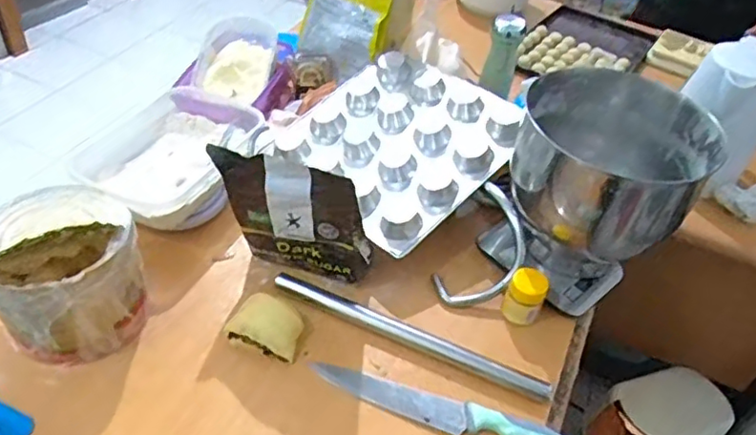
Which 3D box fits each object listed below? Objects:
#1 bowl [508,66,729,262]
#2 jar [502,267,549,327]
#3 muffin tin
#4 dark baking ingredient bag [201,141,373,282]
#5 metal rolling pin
[{"bbox_3d":[0.278,-0.053,0.773,0.216,0.202,0.177,26,46,19],"label":"bowl"},{"bbox_3d":[0.183,0.098,0.758,0.045,0.058,0.043,4,43,-4],"label":"jar"},{"bbox_3d":[0.031,-0.116,0.887,0.284,0.033,0.299,34,66,28],"label":"muffin tin"},{"bbox_3d":[-0.100,0.002,0.723,0.187,0.180,0.051,5,43,-3],"label":"dark baking ingredient bag"},{"bbox_3d":[0.035,0.137,0.725,0.344,0.018,0.021,22,45,15],"label":"metal rolling pin"}]

